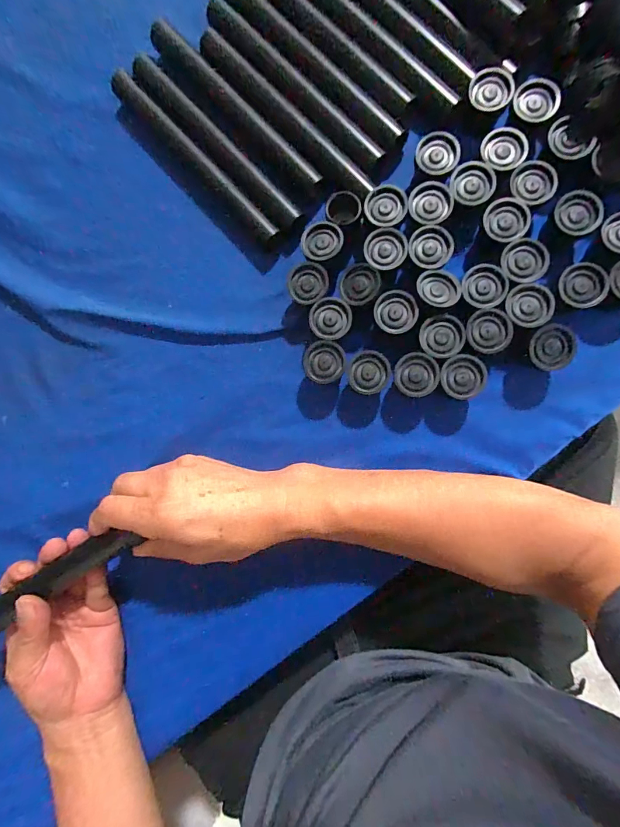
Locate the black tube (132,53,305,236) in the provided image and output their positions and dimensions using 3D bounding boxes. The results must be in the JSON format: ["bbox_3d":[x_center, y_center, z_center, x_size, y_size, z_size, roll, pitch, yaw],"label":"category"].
[{"bbox_3d":[-0.087,-0.247,0.366,0.024,0.023,0.224,-43,84,3],"label":"black tube"}]

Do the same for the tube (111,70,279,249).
[{"bbox_3d":[-0.109,-0.238,0.370,0.019,0.022,0.227,-42,84,3],"label":"tube"}]

